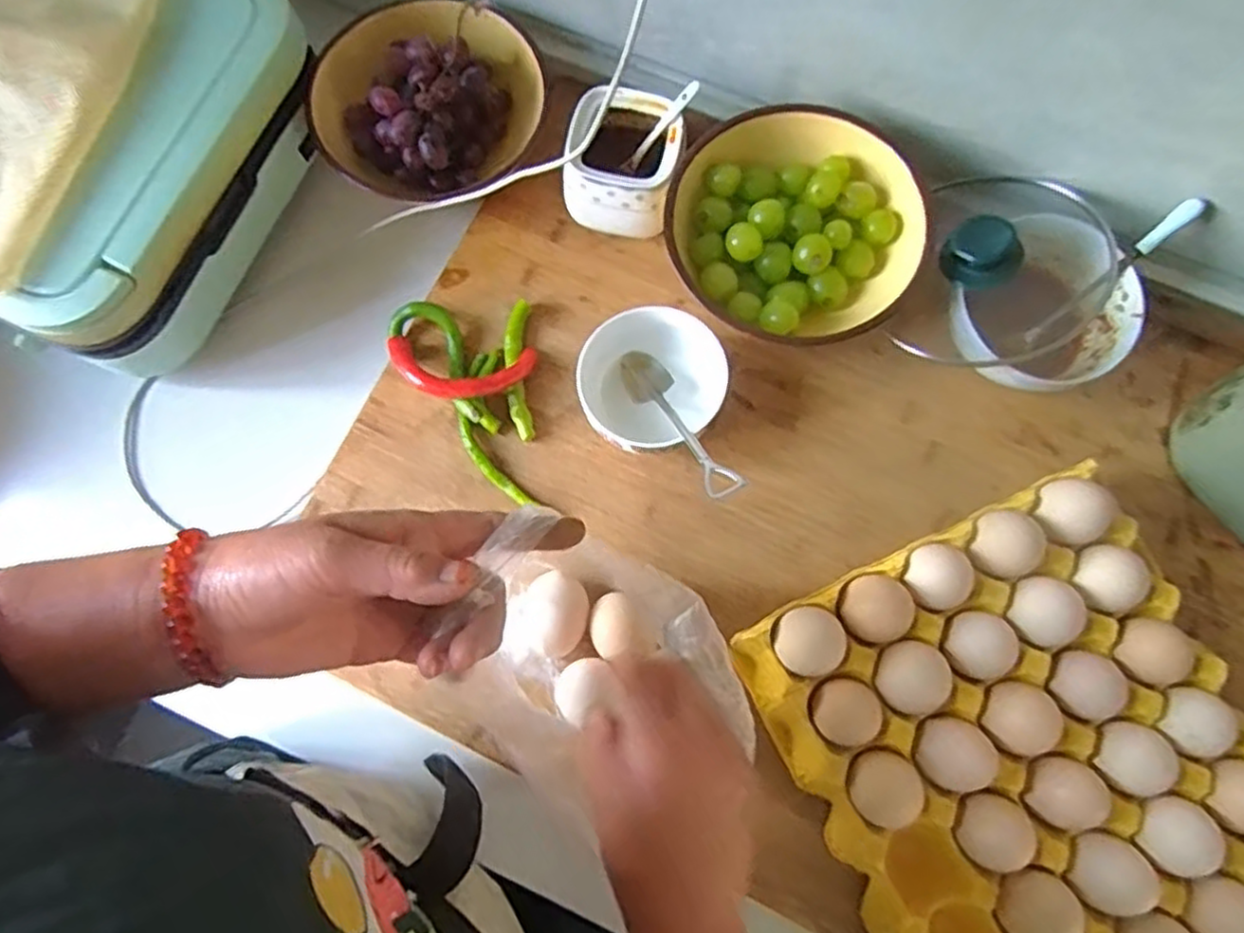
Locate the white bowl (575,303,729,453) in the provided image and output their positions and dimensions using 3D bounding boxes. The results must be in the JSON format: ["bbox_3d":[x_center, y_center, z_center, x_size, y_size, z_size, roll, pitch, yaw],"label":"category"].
[{"bbox_3d":[0.024,-0.060,0.531,0.100,0.051,0.112,38,80,10],"label":"white bowl"}]

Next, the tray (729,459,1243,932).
[{"bbox_3d":[0.256,0.188,0.472,0.270,0.047,0.299,-24,76,-5],"label":"tray"}]

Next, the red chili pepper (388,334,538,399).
[{"bbox_3d":[-0.120,-0.071,0.542,0.105,0.029,0.049,4,76,2],"label":"red chili pepper"}]

